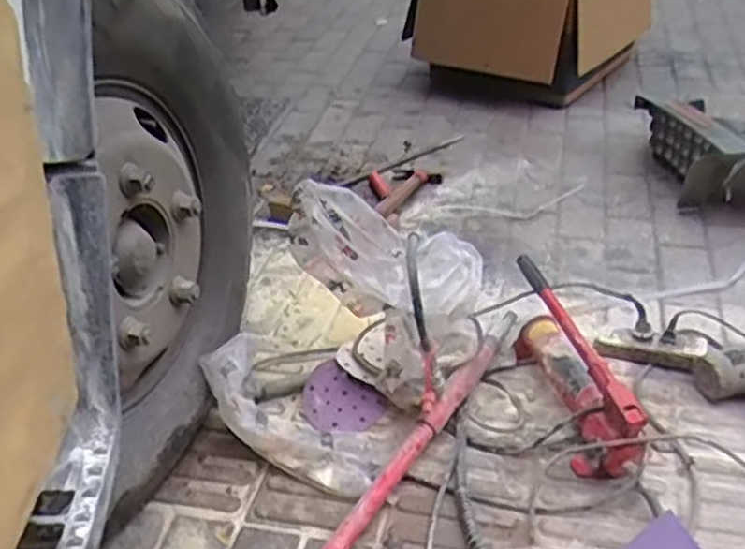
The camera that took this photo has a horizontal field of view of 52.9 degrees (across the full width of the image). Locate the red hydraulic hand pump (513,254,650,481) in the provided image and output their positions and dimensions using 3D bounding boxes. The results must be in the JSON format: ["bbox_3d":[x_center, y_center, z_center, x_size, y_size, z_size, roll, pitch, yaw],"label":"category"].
[{"bbox_3d":[0.300,0.138,1.196,0.086,0.148,0.396,-10,37,-7],"label":"red hydraulic hand pump"}]

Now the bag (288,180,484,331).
[{"bbox_3d":[0.022,-0.013,1.165,0.342,0.140,0.141,22,35,-13],"label":"bag"}]

